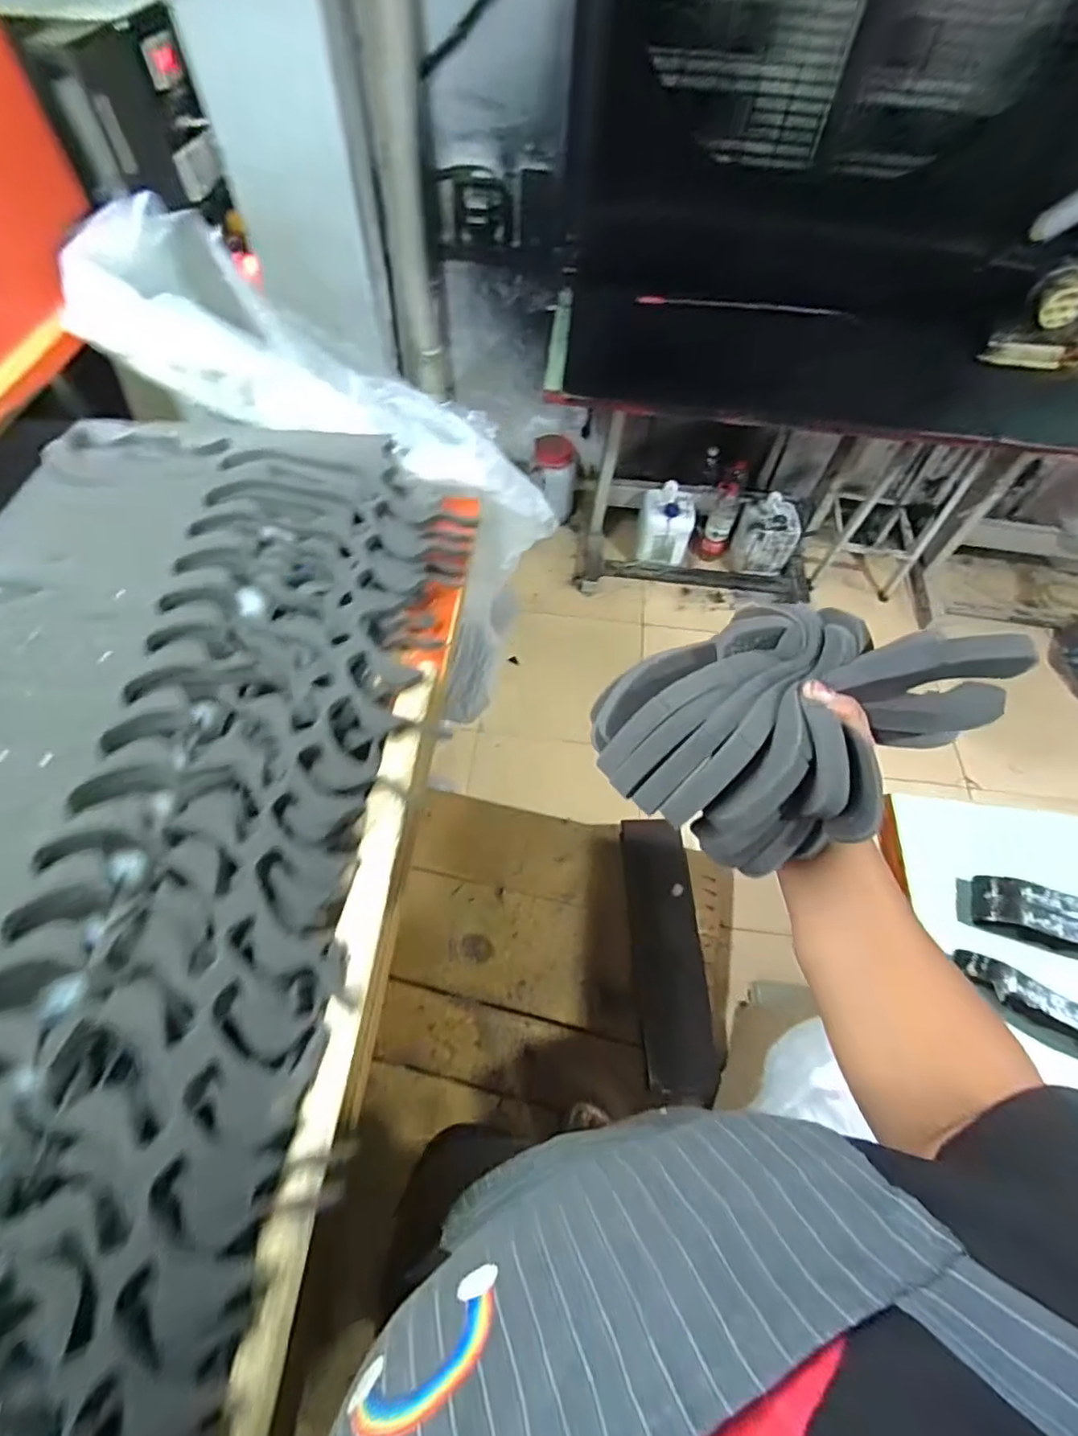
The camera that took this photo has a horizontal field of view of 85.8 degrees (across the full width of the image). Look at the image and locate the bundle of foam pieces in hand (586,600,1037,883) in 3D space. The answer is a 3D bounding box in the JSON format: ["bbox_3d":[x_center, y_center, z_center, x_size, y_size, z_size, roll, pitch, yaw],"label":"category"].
[{"bbox_3d":[0.146,-0.013,0.343,0.203,0.082,0.152,-33,67,-15],"label":"bundle of foam pieces in hand"}]

